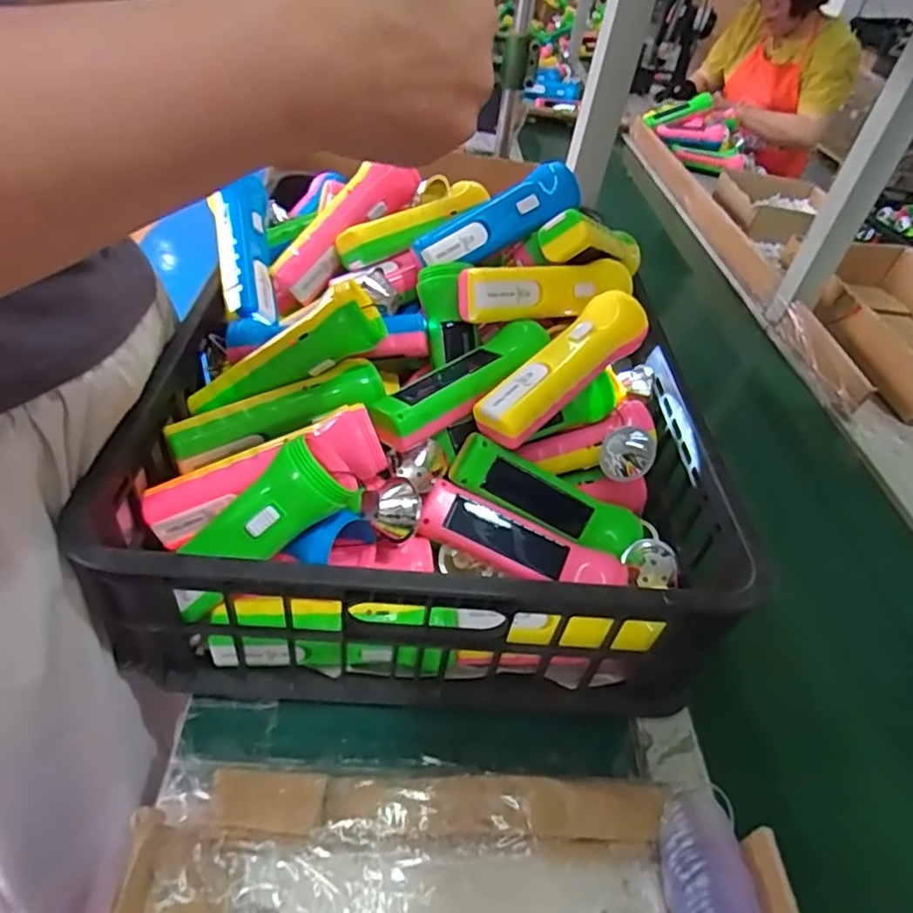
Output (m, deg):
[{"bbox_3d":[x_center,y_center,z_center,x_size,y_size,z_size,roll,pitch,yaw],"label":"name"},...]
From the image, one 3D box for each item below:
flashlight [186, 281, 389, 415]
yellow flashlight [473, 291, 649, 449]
[{"bbox_3d":[-0.131,-0.073,0.459,0.155,0.051,0.046,-27,44,6],"label":"flashlight"},{"bbox_3d":[0.082,-0.066,0.471,0.166,0.031,0.045,-41,57,-22],"label":"yellow flashlight"}]

